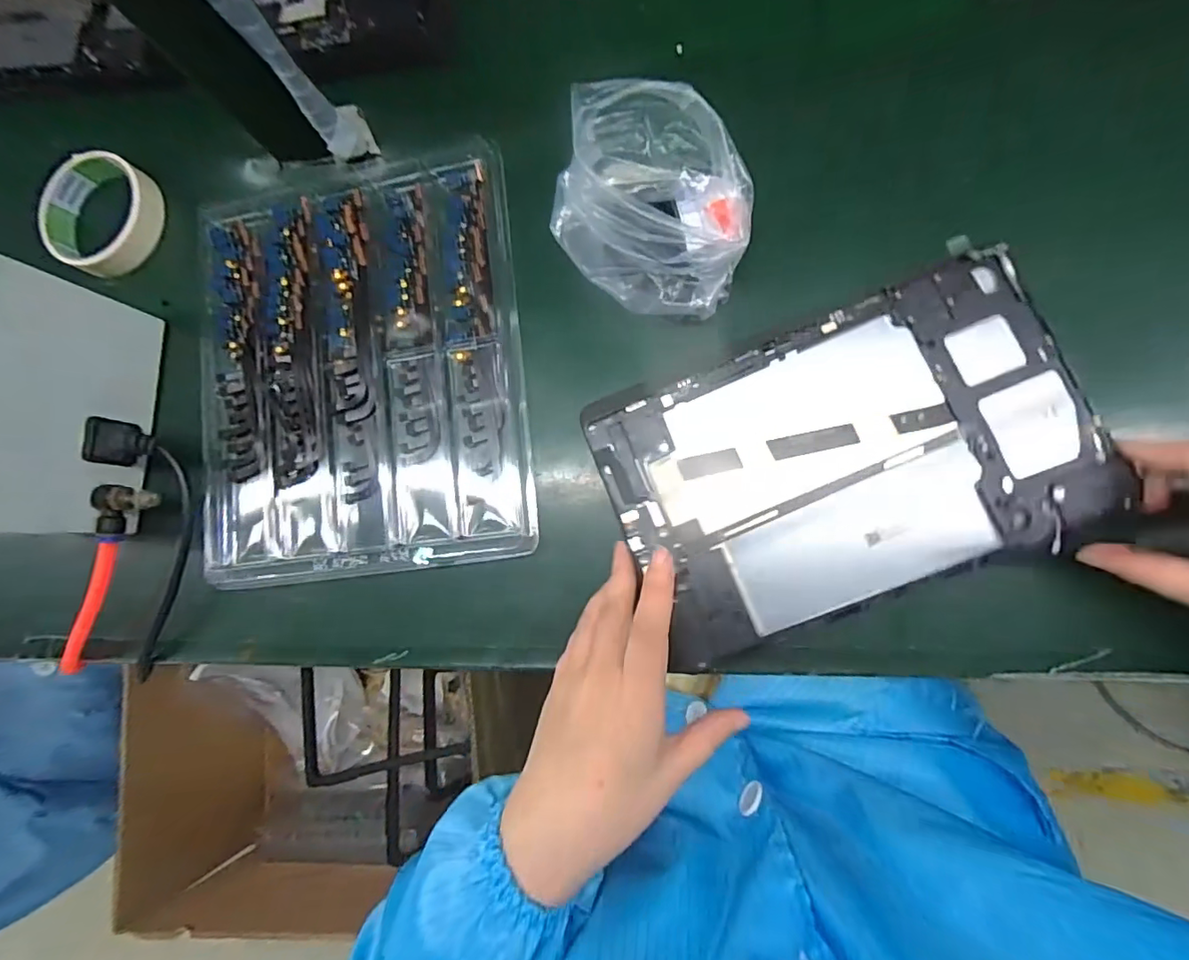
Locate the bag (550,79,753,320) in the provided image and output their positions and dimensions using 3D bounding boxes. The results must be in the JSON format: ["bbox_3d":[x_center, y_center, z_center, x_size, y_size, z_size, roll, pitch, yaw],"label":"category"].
[{"bbox_3d":[0.034,-0.155,0.314,0.111,0.060,0.110,13,85,10],"label":"bag"}]

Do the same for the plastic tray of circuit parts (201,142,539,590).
[{"bbox_3d":[-0.159,-0.076,0.359,0.219,0.016,0.270,-7,84,8],"label":"plastic tray of circuit parts"}]

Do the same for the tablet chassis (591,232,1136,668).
[{"bbox_3d":[0.132,-0.011,0.288,0.239,0.009,0.150,-21,83,6],"label":"tablet chassis"}]

